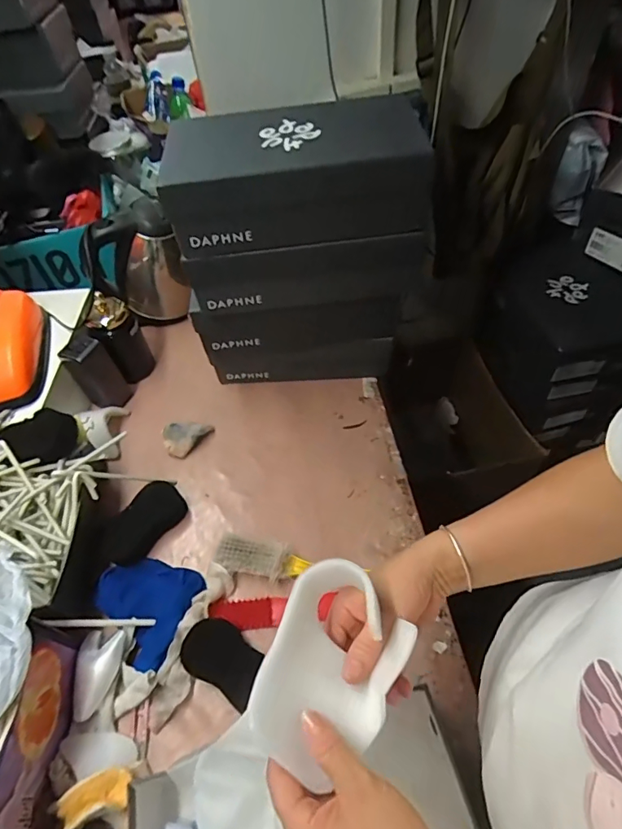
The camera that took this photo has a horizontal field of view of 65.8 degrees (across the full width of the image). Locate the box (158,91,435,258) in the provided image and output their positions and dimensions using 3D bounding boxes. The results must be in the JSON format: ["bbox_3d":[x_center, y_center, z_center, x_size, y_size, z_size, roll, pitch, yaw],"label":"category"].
[{"bbox_3d":[-0.014,-0.291,0.579,0.294,0.103,0.163,-1,53,4],"label":"box"}]

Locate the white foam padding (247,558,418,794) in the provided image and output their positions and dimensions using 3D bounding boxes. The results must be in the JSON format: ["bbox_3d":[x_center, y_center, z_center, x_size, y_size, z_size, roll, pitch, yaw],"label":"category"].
[{"bbox_3d":[0.015,0.184,0.354,0.092,0.040,0.133,21,58,19],"label":"white foam padding"}]

